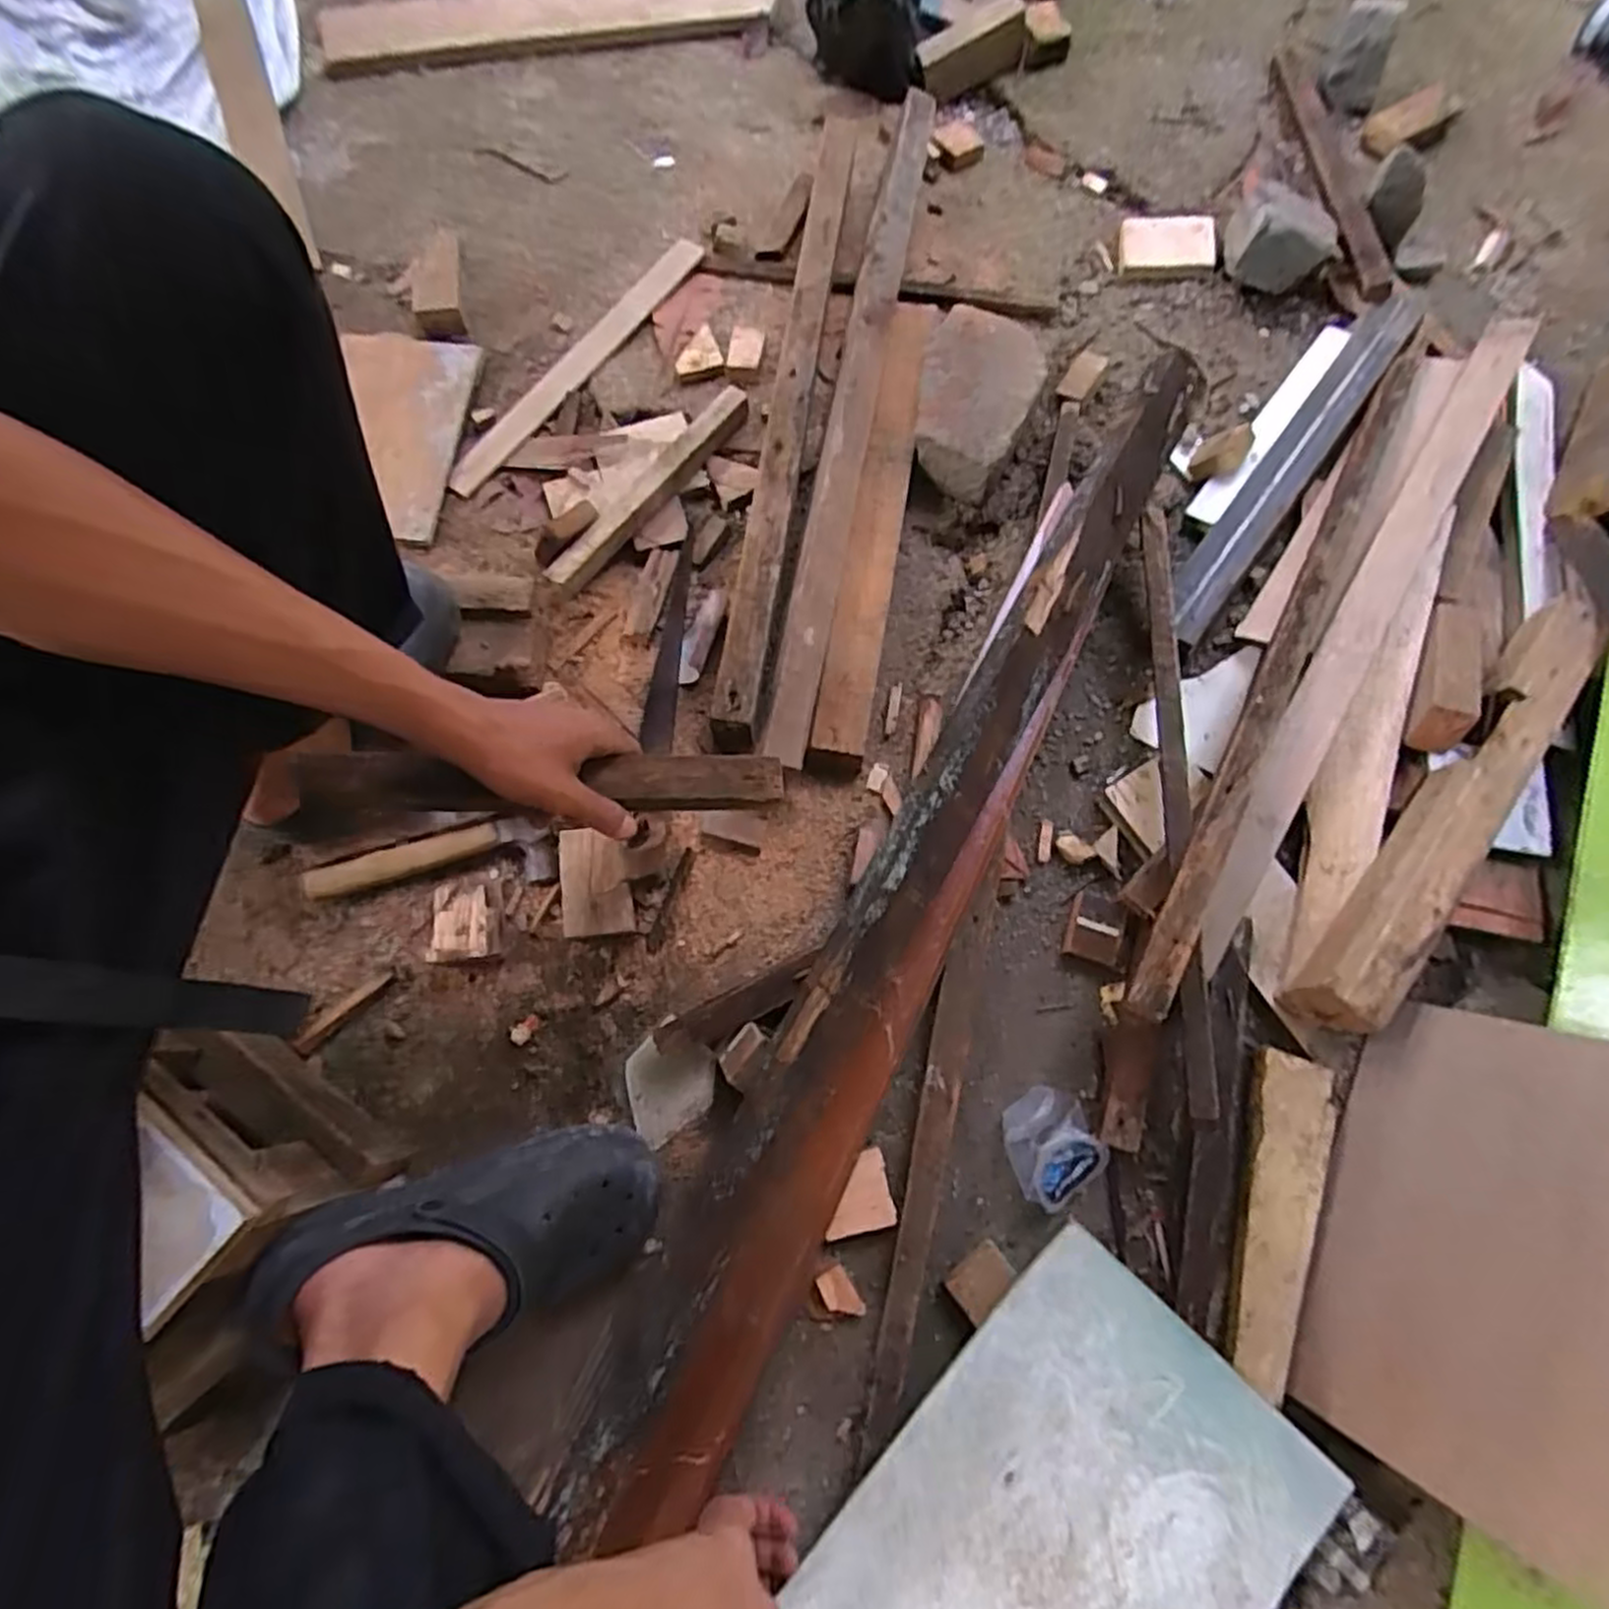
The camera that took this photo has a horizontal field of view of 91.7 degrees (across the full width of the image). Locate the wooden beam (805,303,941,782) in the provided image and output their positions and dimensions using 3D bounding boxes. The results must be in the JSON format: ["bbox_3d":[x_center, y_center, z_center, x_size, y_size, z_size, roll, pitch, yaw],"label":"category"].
[{"bbox_3d":[0.080,-0.304,0.828,0.052,0.059,0.576,10,73,2],"label":"wooden beam"}]

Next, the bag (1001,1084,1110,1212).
[{"bbox_3d":[0.209,0.286,0.656,0.077,0.034,0.090,-16,73,-8],"label":"bag"}]

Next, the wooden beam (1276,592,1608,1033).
[{"bbox_3d":[0.595,-0.002,0.716,0.065,0.068,0.488,39,76,10],"label":"wooden beam"}]

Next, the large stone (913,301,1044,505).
[{"bbox_3d":[0.190,-0.448,0.872,0.129,0.090,0.225,9,73,1],"label":"large stone"}]

